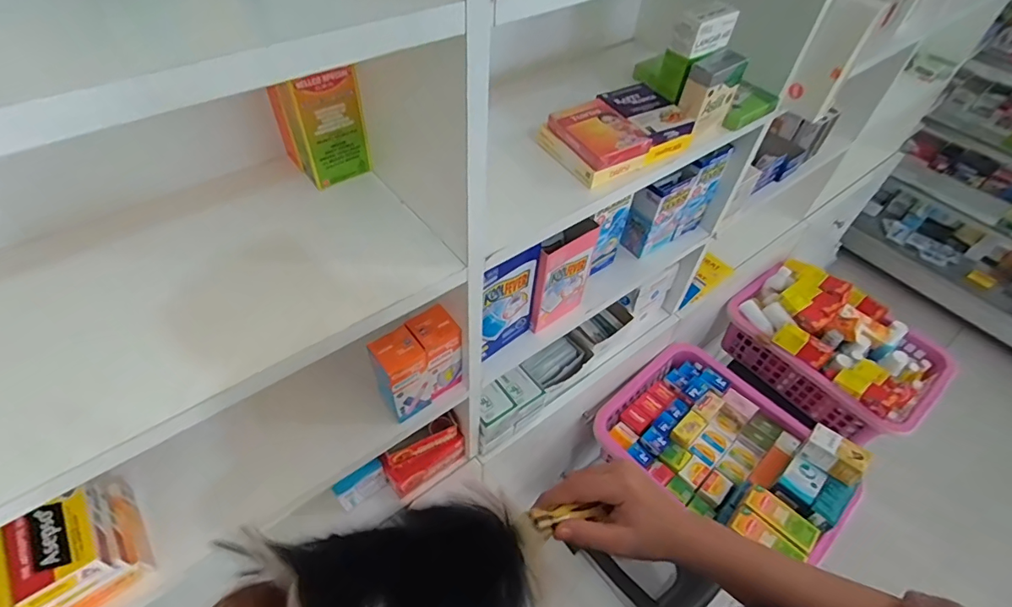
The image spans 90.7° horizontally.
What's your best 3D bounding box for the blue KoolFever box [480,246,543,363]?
[{"bbox_3d":[0.003,0.000,0.602,0.084,0.143,0.015,-32,58,-27],"label":"blue KoolFever box"}]

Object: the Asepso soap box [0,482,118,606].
[{"bbox_3d":[-0.368,0.202,0.413,0.058,0.030,0.084,-30,58,-26],"label":"Asepso soap box"}]

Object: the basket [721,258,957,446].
[{"bbox_3d":[0.725,0.084,1.108,0.289,0.189,0.402,-32,58,-27],"label":"basket"}]

